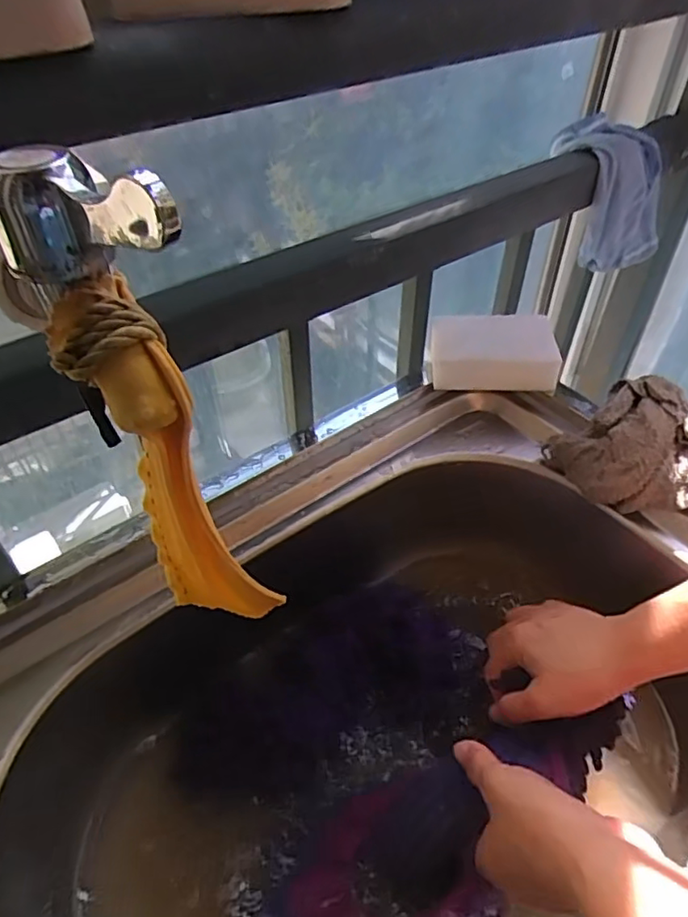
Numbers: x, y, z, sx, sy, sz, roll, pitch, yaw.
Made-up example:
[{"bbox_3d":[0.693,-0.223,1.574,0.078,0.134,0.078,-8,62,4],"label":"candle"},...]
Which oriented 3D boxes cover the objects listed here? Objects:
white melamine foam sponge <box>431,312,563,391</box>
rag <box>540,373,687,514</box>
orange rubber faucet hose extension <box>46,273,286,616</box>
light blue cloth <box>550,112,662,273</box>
[{"bbox_3d":[0.129,-0.094,0.526,0.107,0.031,0.073,4,46,5],"label":"white melamine foam sponge"},{"bbox_3d":[0.226,-0.006,0.455,0.097,0.059,0.109,-22,49,-19],"label":"rag"},{"bbox_3d":[-0.060,0.011,0.215,0.044,0.145,0.029,32,55,29],"label":"orange rubber faucet hose extension"},{"bbox_3d":[0.259,-0.264,0.605,0.094,0.114,0.104,-26,51,-22],"label":"light blue cloth"}]

